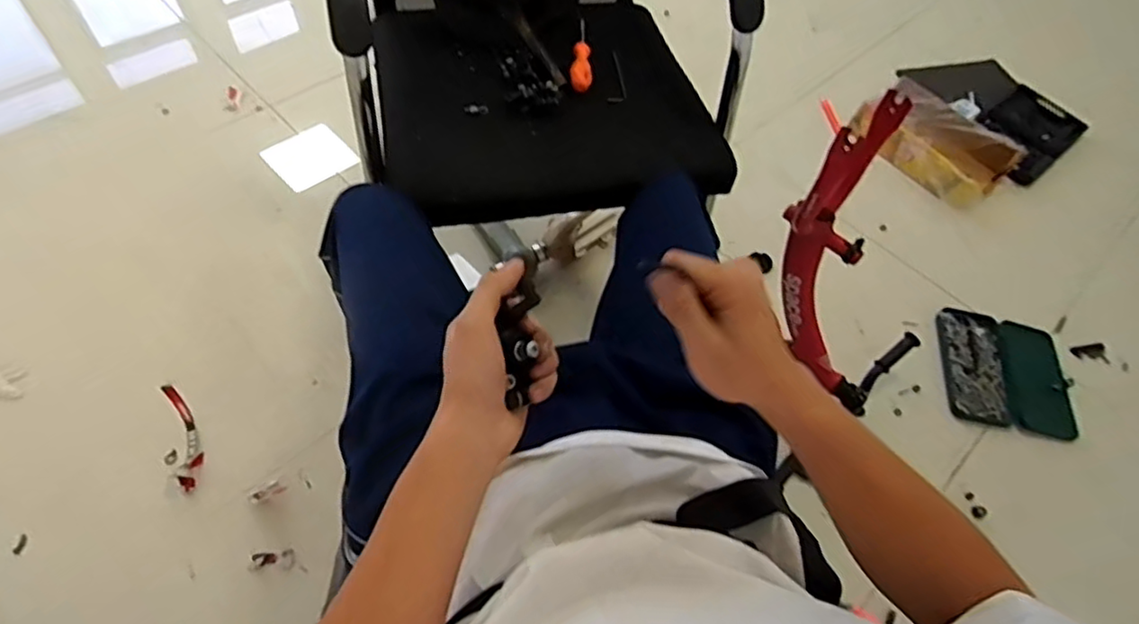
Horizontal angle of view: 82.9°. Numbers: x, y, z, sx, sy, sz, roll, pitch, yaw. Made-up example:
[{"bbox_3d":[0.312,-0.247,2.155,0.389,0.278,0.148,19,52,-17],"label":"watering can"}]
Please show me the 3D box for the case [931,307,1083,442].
[{"bbox_3d":[0.864,0.115,1.278,0.256,0.026,0.252,13,56,2],"label":"case"}]

